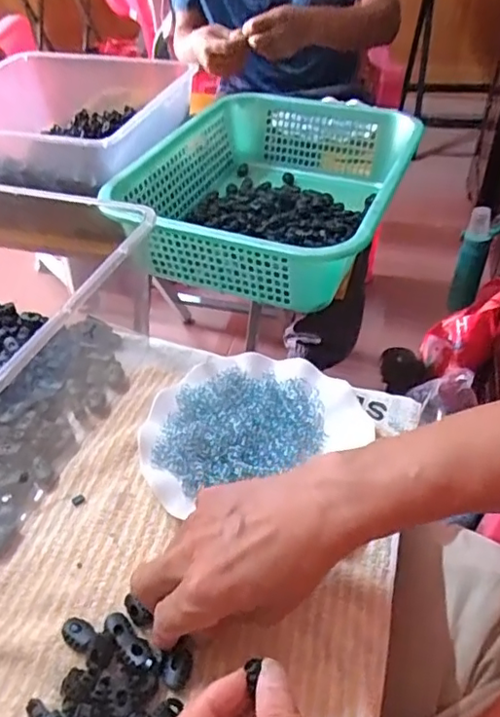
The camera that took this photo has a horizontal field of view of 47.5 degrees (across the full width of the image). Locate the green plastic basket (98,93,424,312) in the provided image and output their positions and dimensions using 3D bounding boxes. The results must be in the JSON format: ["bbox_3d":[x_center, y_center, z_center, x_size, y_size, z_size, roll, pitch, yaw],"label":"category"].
[{"bbox_3d":[0.027,-0.215,0.724,0.301,0.099,0.388,15,45,17],"label":"green plastic basket"}]

